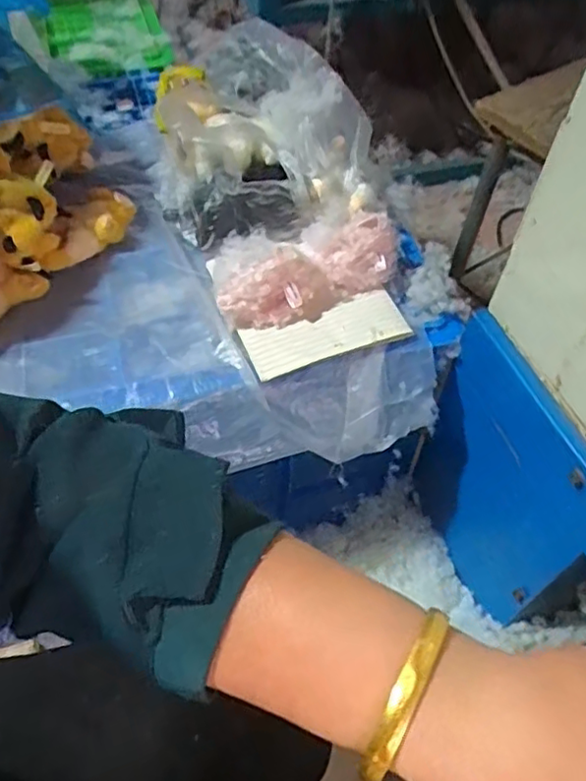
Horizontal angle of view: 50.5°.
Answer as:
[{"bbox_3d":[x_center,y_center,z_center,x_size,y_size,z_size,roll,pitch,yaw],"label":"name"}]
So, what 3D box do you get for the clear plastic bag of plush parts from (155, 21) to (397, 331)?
[{"bbox_3d":[-0.036,-0.280,0.752,0.245,0.130,0.422,-20,56,-16],"label":"clear plastic bag of plush parts"}]

